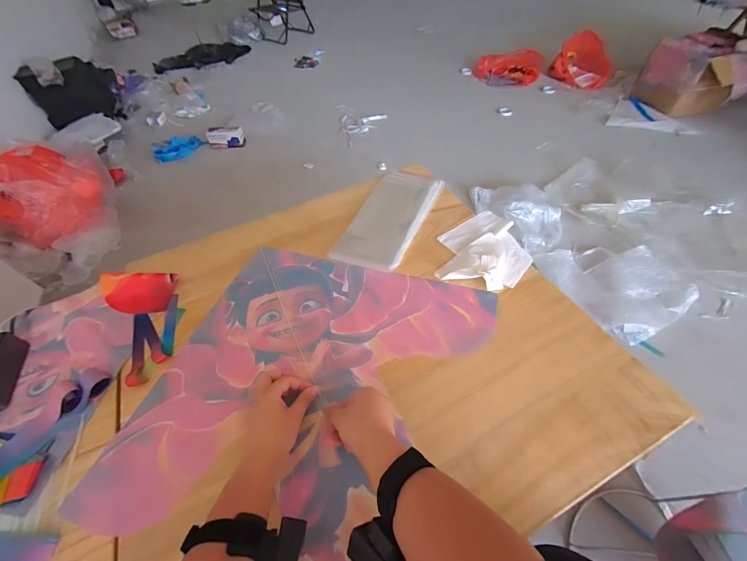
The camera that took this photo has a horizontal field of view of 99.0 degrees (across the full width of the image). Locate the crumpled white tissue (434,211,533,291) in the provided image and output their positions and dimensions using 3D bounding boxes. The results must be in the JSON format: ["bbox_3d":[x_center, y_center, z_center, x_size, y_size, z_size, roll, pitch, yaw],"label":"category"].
[{"bbox_3d":[0.240,-0.072,0.683,0.189,0.030,0.223,17,55,18],"label":"crumpled white tissue"}]

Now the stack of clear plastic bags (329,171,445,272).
[{"bbox_3d":[0.042,-0.159,0.768,0.164,0.021,0.333,18,59,21],"label":"stack of clear plastic bags"}]

